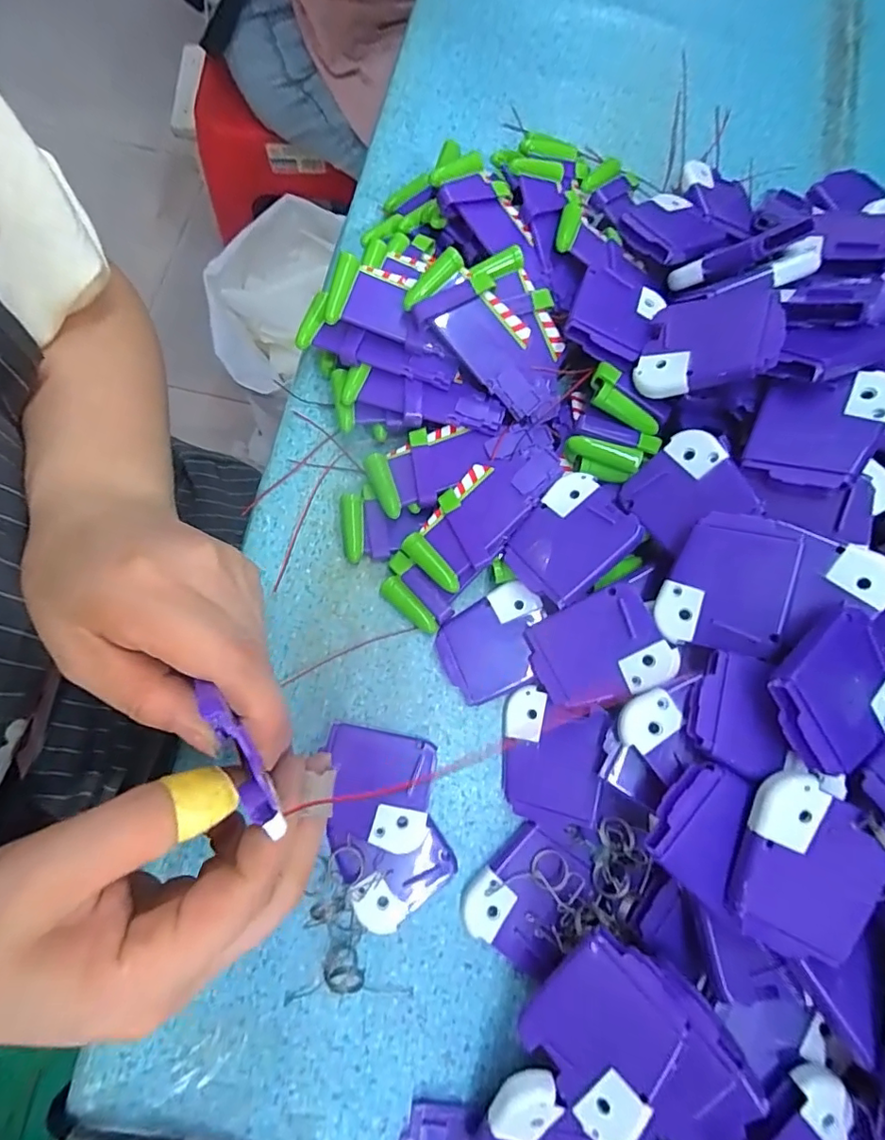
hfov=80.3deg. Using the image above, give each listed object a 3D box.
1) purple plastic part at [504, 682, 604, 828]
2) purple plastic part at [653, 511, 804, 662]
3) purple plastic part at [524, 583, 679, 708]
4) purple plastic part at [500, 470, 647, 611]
[{"bbox_3d":[0.054,0.092,0.261,0.048,0.004,0.059,4,80,19],"label":"purple plastic part"},{"bbox_3d":[0.127,0.006,0.236,0.050,0.004,0.059,12,91,30],"label":"purple plastic part"},{"bbox_3d":[0.075,0.040,0.257,0.061,0.004,0.050,-30,77,19],"label":"purple plastic part"},{"bbox_3d":[0.065,-0.016,0.265,0.062,0.006,0.049,-48,62,1],"label":"purple plastic part"}]

